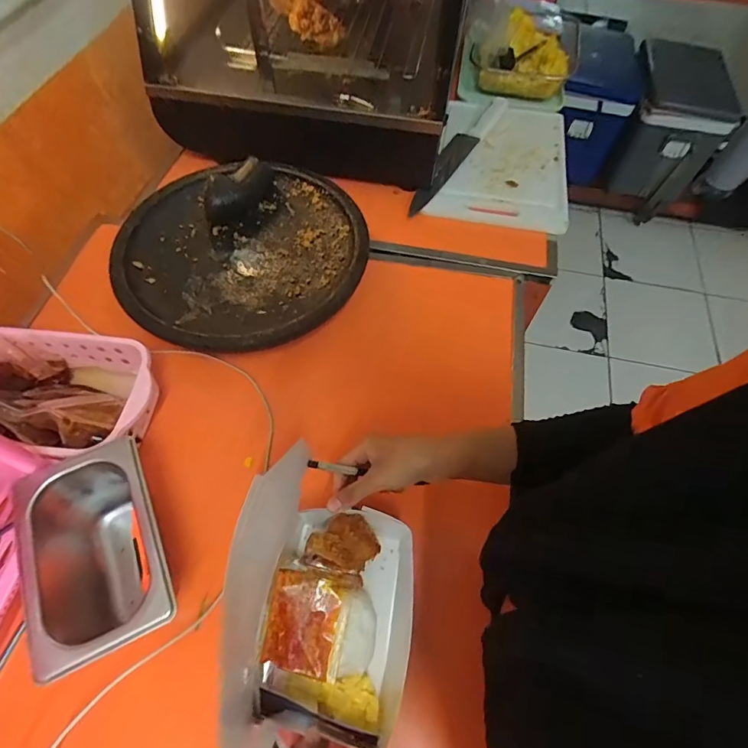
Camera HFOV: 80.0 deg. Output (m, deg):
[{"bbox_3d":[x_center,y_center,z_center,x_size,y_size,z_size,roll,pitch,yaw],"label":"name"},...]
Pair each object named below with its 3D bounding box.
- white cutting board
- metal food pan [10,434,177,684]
[{"bbox_3d":[0.233,-0.393,0.801,0.225,0.028,0.346,12,61,6],"label":"white cutting board"},{"bbox_3d":[-0.252,0.170,0.430,0.109,0.103,0.183,-24,63,-14],"label":"metal food pan"}]

